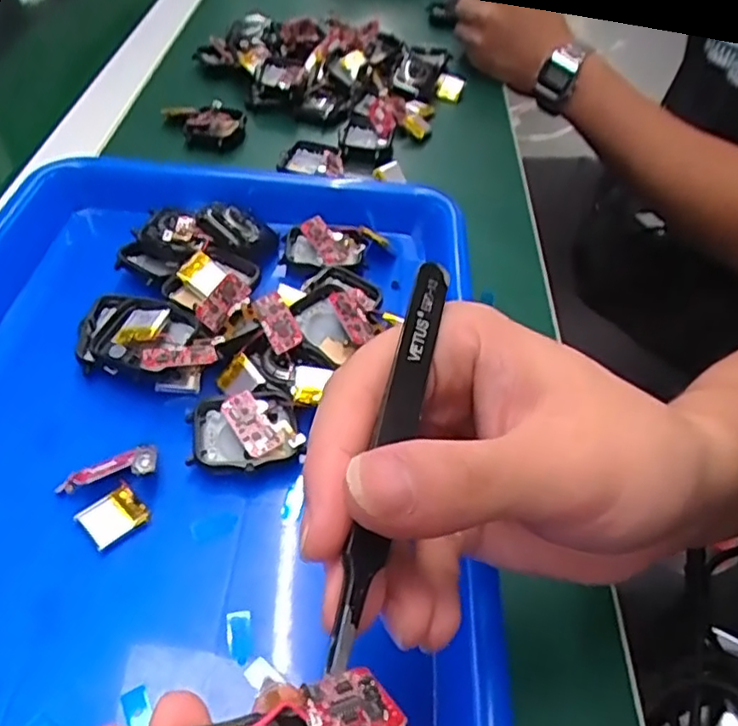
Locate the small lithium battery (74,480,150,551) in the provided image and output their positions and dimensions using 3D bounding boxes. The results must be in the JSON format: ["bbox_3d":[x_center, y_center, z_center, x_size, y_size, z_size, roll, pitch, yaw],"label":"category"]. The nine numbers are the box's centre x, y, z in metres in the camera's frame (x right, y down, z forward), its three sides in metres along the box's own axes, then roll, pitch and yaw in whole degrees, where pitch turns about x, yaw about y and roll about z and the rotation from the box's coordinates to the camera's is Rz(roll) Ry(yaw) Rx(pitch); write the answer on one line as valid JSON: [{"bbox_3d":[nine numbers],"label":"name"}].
[{"bbox_3d":[-0.098,0.058,0.248,0.021,0.004,0.019,-33,58,-30],"label":"small lithium battery"}]

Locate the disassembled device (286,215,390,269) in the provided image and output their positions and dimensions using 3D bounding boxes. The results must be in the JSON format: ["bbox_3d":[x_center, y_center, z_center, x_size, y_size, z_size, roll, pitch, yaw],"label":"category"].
[{"bbox_3d":[-0.022,-0.065,0.365,0.052,0.015,0.036,17,48,11],"label":"disassembled device"}]

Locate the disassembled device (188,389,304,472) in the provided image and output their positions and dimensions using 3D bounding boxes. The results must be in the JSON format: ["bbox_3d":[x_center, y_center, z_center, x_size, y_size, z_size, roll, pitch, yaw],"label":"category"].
[{"bbox_3d":[-0.053,0.028,0.274,0.044,0.006,0.038,-10,49,-14],"label":"disassembled device"}]

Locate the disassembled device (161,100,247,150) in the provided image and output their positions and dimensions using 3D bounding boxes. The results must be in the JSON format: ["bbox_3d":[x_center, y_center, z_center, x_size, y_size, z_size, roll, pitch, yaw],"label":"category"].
[{"bbox_3d":[-0.124,-0.176,0.486,0.062,0.019,0.048,3,47,-2],"label":"disassembled device"}]

